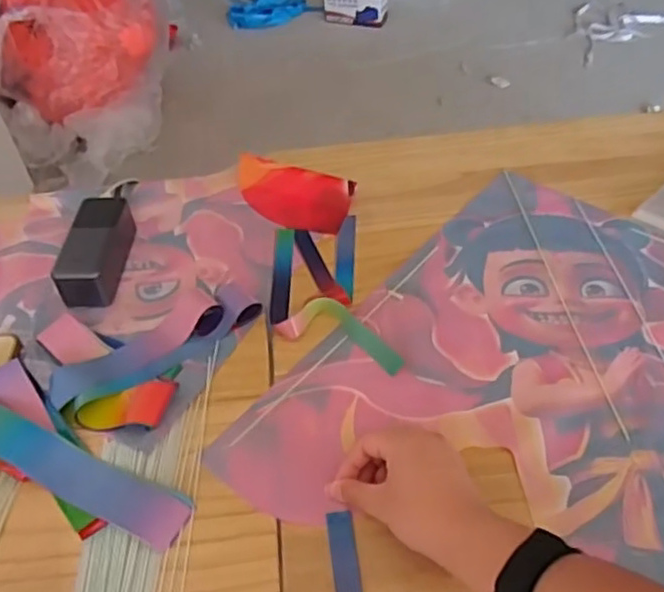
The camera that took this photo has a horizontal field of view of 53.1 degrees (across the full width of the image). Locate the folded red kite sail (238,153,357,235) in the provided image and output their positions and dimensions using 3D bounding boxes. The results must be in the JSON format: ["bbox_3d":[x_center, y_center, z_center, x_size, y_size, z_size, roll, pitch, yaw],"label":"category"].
[{"bbox_3d":[-0.054,-0.130,0.839,0.161,0.035,0.095,11,48,14],"label":"folded red kite sail"}]

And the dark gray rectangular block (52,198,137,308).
[{"bbox_3d":[-0.265,-0.052,0.752,0.054,0.052,0.134,-1,46,4],"label":"dark gray rectangular block"}]

